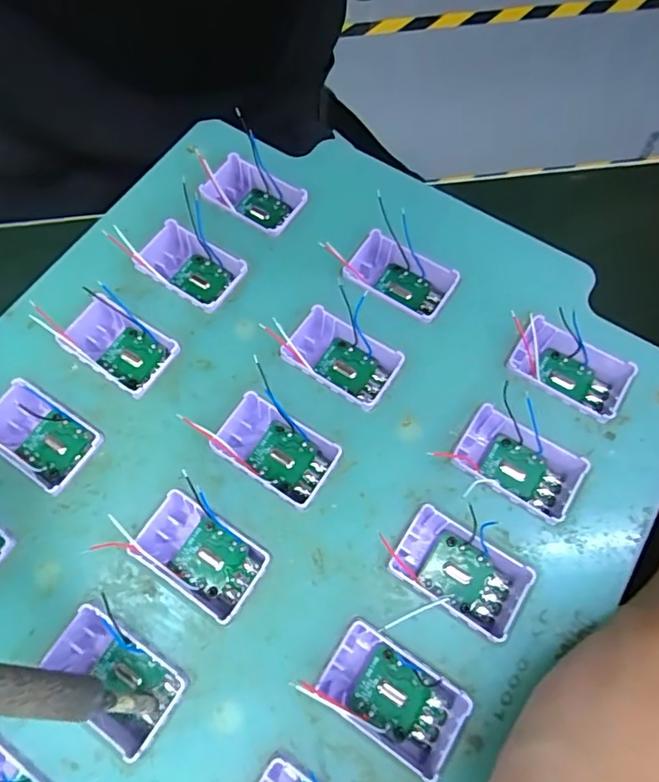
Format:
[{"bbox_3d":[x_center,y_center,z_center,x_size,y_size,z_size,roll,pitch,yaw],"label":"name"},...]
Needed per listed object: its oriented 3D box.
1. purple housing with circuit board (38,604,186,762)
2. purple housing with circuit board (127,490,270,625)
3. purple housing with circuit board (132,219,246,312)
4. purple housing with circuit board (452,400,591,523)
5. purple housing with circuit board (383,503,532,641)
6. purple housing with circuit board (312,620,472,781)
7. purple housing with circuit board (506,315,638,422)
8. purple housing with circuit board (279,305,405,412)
[{"bbox_3d":[-0.050,0.066,0.119,0.031,0.011,0.018,32,70,13],"label":"purple housing with circuit board"},{"bbox_3d":[-0.033,0.042,0.131,0.030,0.015,0.018,33,71,13],"label":"purple housing with circuit board"},{"bbox_3d":[-0.043,-0.037,0.159,0.034,0.011,0.019,32,70,13],"label":"purple housing with circuit board"},{"bbox_3d":[0.049,0.020,0.137,0.032,0.014,0.018,32,70,13],"label":"purple housing with circuit board"},{"bbox_3d":[0.032,0.045,0.127,0.031,0.010,0.020,31,70,13],"label":"purple housing with circuit board"},{"bbox_3d":[0.014,0.070,0.118,0.031,0.011,0.018,32,70,13],"label":"purple housing with circuit board"},{"bbox_3d":[0.067,-0.005,0.145,0.031,0.013,0.019,33,71,13],"label":"purple housing with circuit board"},{"bbox_3d":[0.002,-0.009,0.148,0.034,0.013,0.019,31,70,12],"label":"purple housing with circuit board"}]

